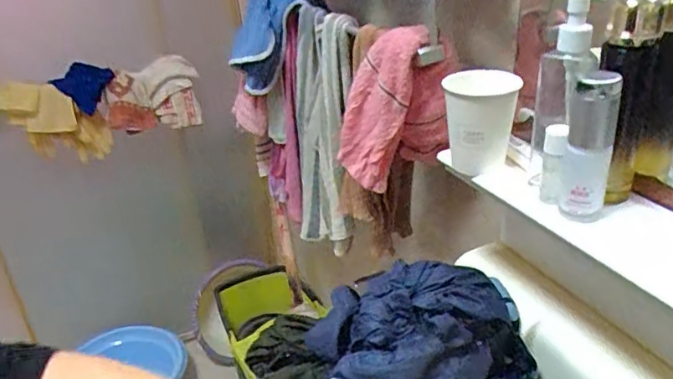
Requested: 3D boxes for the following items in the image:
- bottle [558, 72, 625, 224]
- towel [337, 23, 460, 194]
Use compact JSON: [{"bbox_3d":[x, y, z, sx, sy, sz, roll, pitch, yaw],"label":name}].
[{"bbox_3d":[0.209,-0.030,0.460,0.034,0.131,0.030,8,30,22],"label":"bottle"},{"bbox_3d":[0.075,-0.099,0.677,0.148,0.182,0.064,-3,27,1],"label":"towel"}]

